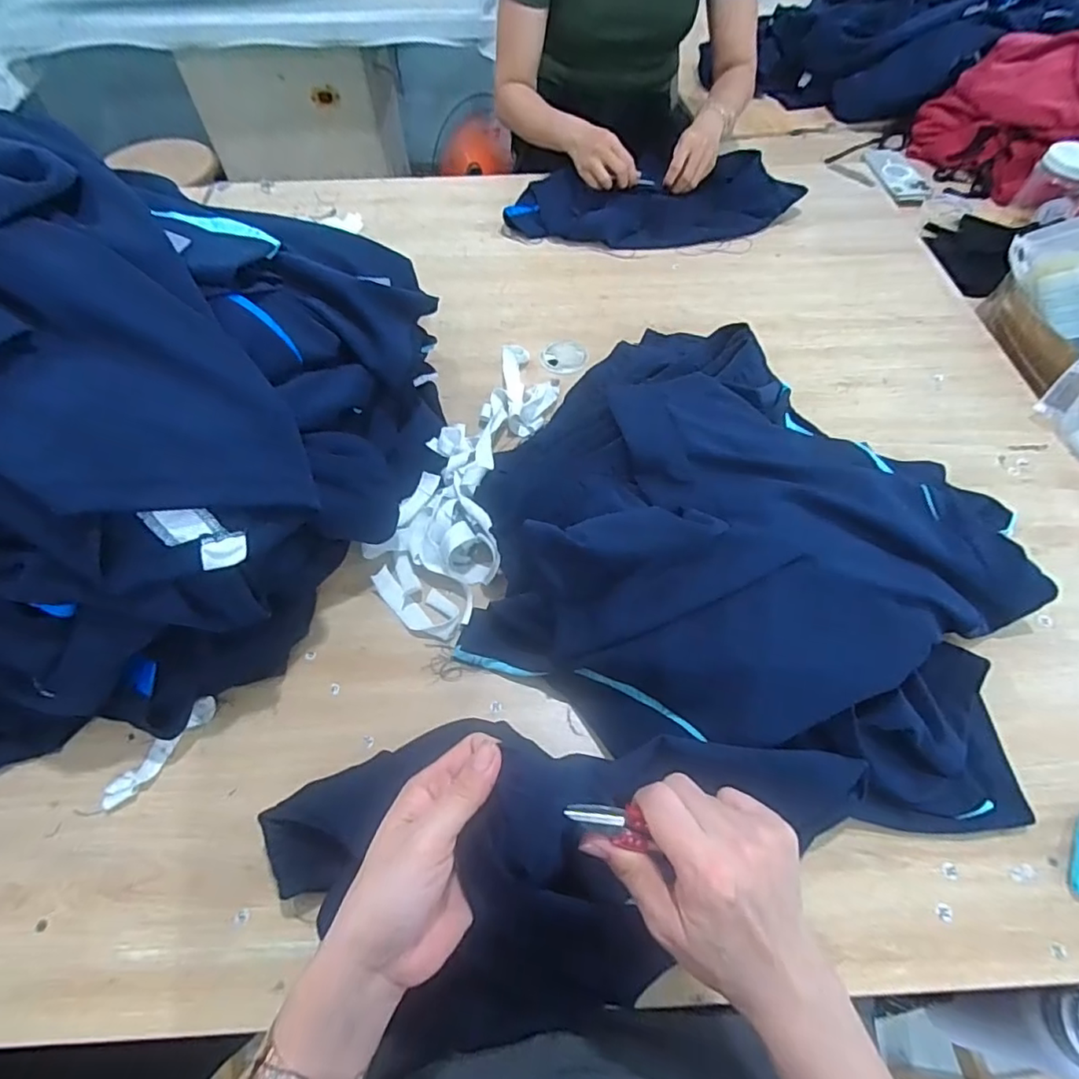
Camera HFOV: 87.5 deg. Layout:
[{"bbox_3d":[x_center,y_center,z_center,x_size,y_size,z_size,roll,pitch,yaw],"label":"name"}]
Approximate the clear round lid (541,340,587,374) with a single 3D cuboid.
[{"bbox_3d":[0.035,-0.257,0.784,0.064,0.006,0.058,0,59,1],"label":"clear round lid"}]

